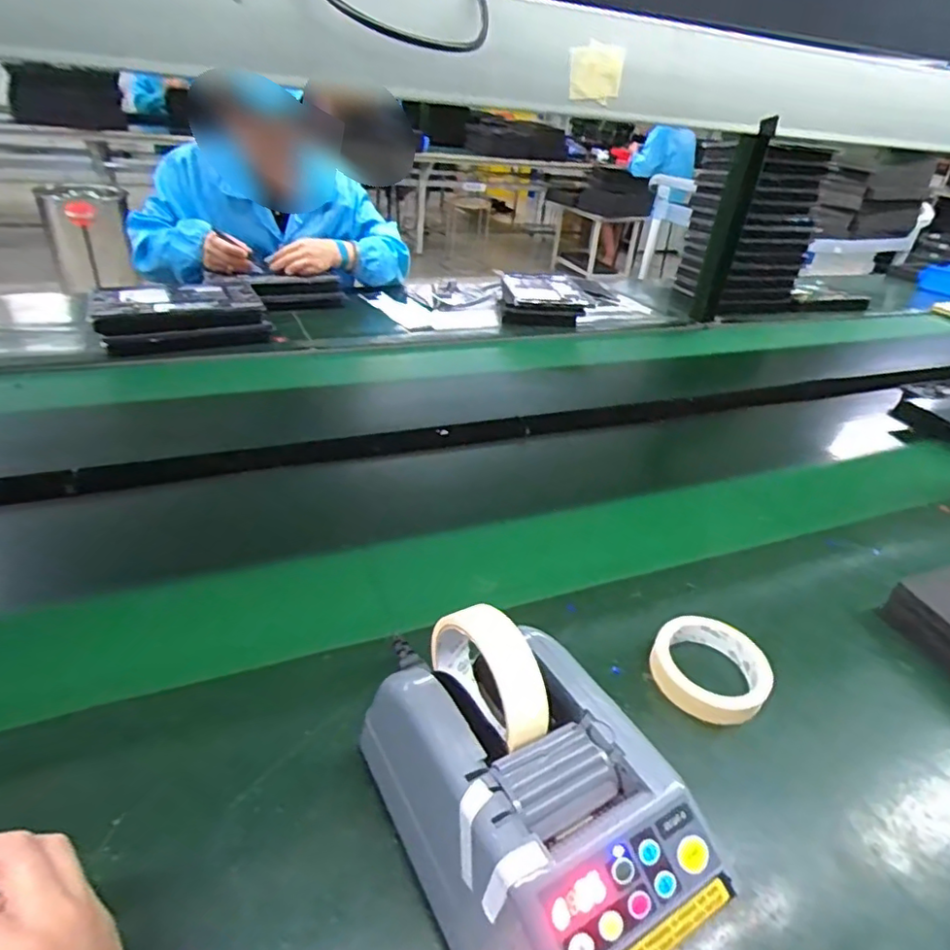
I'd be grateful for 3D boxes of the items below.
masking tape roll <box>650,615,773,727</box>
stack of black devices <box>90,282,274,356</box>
[{"bbox_3d":[0.207,0.168,0.537,0.096,0.024,0.092,5,33,-3],"label":"masking tape roll"},{"bbox_3d":[-0.510,-0.285,1.055,0.264,0.070,0.176,-12,38,-26],"label":"stack of black devices"}]

